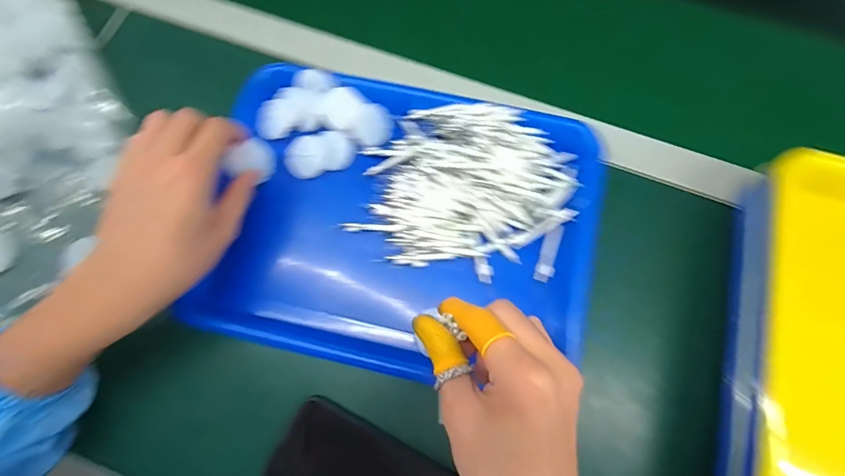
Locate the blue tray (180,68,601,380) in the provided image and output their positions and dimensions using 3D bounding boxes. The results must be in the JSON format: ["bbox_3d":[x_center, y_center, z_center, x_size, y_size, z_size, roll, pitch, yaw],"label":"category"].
[{"bbox_3d":[-0.020,-0.010,0.348,0.322,0.041,0.248,12,86,6],"label":"blue tray"}]

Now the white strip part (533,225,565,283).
[{"bbox_3d":[0.110,0.014,0.346,0.015,0.008,0.051,16,76,5],"label":"white strip part"}]

